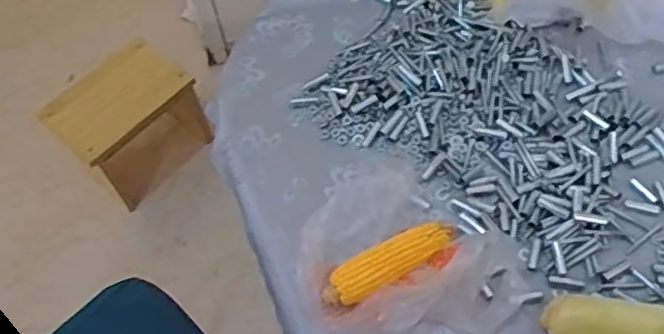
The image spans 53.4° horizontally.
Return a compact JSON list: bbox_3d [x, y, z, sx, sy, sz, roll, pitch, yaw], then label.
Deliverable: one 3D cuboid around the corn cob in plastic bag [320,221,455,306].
[{"bbox_3d":[0.065,0.113,0.764,0.164,0.038,0.045,-29,61,-13],"label":"corn cob in plastic bag"}]

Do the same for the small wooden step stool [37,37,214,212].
[{"bbox_3d":[-0.495,-0.102,1.691,0.182,0.305,0.331,37,68,24],"label":"small wooden step stool"}]

